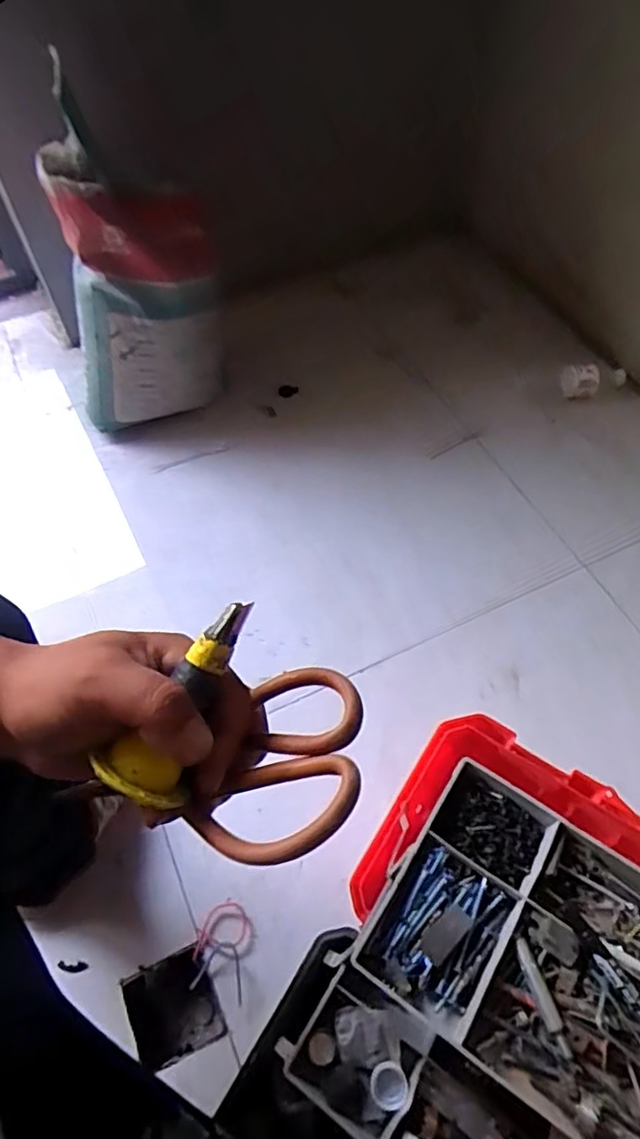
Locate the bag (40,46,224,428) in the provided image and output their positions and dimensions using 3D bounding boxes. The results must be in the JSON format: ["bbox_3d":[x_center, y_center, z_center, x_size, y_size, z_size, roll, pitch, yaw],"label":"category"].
[{"bbox_3d":[-0.305,-0.463,0.991,0.277,0.447,0.249,-16,59,-9],"label":"bag"}]

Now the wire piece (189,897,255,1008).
[{"bbox_3d":[-0.120,0.473,0.753,0.069,0.023,0.102,8,58,6],"label":"wire piece"}]

